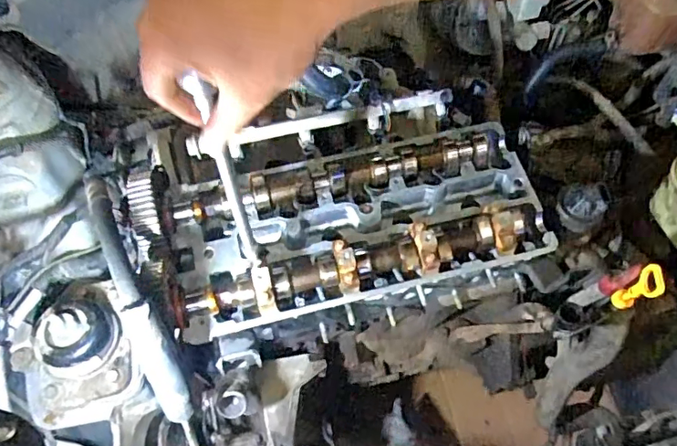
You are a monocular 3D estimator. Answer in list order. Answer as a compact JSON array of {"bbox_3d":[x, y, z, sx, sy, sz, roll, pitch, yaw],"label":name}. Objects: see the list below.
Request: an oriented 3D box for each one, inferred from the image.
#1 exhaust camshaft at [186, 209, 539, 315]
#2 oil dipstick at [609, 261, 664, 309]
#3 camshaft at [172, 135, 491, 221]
[{"bbox_3d":[0.033,0.041,0.608,0.406,0.047,0.068,-14,59,-7],"label":"exhaust camshaft"},{"bbox_3d":[0.320,0.071,0.562,0.015,0.080,0.031,-27,61,-14],"label":"oil dipstick"},{"bbox_3d":[-0.001,-0.057,0.662,0.394,0.033,0.045,-12,59,-6],"label":"camshaft"}]

